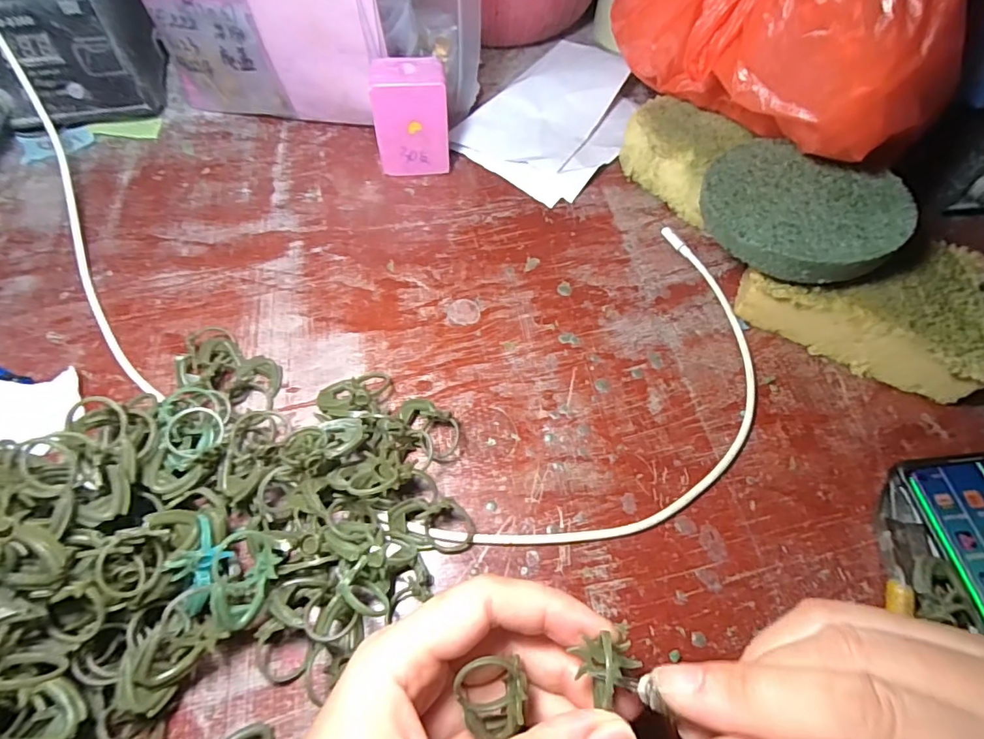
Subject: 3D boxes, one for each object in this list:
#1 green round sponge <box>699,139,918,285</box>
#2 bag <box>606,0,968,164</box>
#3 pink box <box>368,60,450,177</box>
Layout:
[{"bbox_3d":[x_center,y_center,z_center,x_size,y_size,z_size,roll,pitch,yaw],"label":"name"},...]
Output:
[{"bbox_3d":[0.175,-0.093,0.290,0.103,0.018,0.098,1,59,-2],"label":"green round sponge"},{"bbox_3d":[0.175,-0.219,0.284,0.121,0.137,0.199,-24,64,-16],"label":"bag"},{"bbox_3d":[-0.055,-0.172,0.354,0.048,0.069,0.028,-4,60,-5],"label":"pink box"}]

